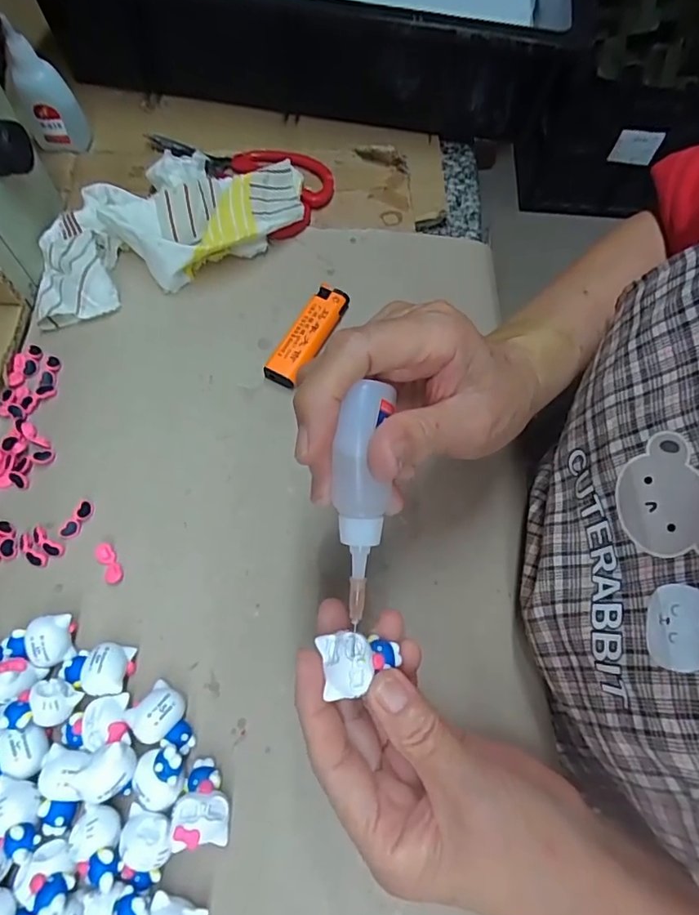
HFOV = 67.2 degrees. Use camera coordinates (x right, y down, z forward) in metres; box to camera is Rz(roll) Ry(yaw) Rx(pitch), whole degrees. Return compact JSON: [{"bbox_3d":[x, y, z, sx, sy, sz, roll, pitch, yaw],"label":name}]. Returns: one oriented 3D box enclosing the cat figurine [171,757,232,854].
[{"bbox_3d":[-0.069,0.162,0.248,0.024,0.019,0.034,-1,65,-3],"label":"cat figurine"}]

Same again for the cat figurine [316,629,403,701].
[{"bbox_3d":[0.004,0.084,0.215,0.031,0.014,0.023,-7,65,-6],"label":"cat figurine"}]

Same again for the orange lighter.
[{"bbox_3d":[-0.027,-0.083,0.360,0.024,0.015,0.080,26,66,9],"label":"orange lighter"}]

